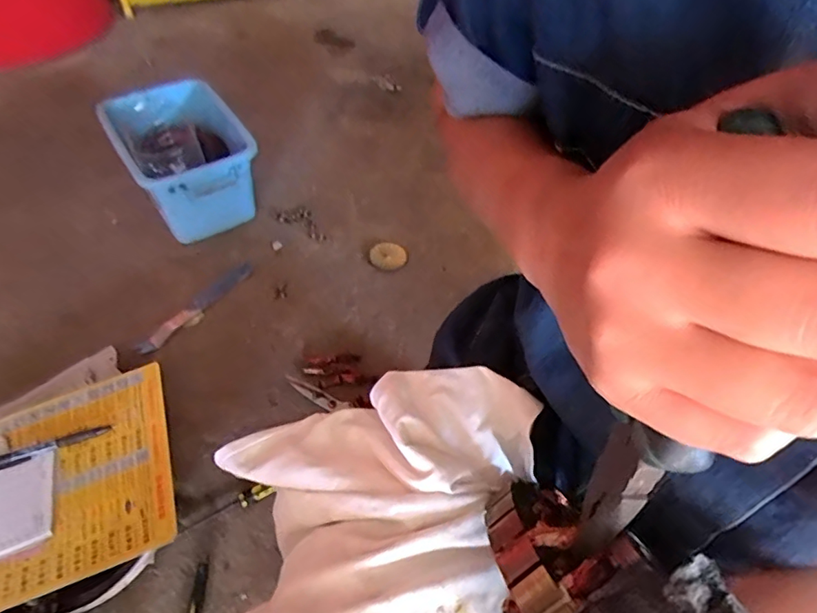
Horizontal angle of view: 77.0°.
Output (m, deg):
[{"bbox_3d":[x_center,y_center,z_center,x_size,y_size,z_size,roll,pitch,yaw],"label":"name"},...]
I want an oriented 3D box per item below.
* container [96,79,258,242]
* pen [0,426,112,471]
[{"bbox_3d":[-0.358,-0.229,0.860,0.192,0.195,0.169,-29,59,-25],"label":"container"},{"bbox_3d":[-0.389,0.152,0.547,0.131,0.014,0.018,-12,49,-12],"label":"pen"}]

